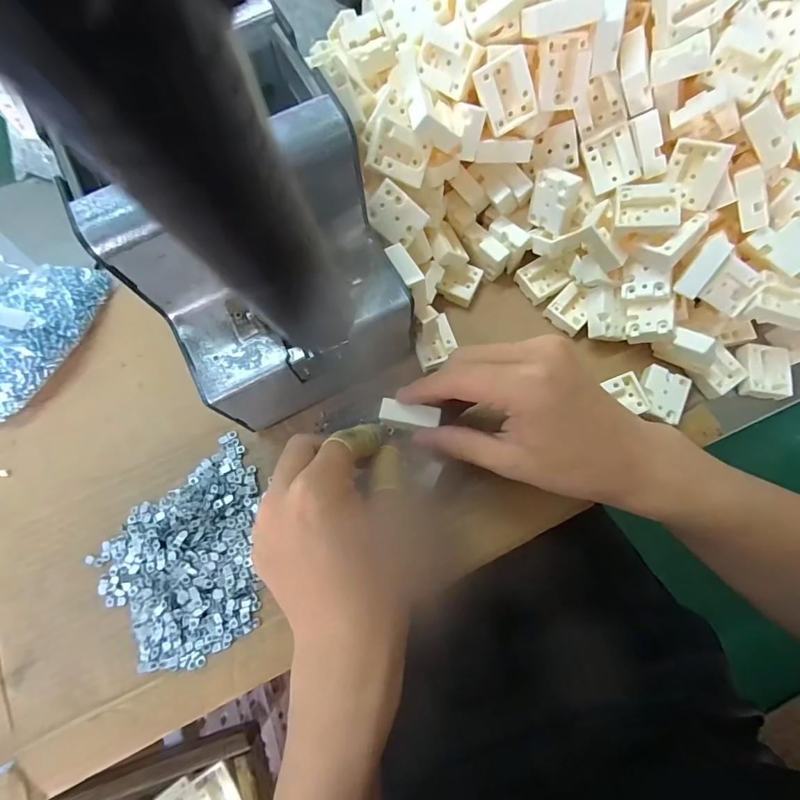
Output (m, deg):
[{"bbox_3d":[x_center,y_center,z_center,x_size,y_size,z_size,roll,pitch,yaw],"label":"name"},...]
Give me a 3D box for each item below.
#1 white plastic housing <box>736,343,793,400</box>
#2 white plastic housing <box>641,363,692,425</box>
[{"bbox_3d":[0.252,-0.020,0.292,0.030,0.010,0.037,11,76,3],"label":"white plastic housing"},{"bbox_3d":[0.178,-0.004,0.286,0.028,0.008,0.036,23,76,8],"label":"white plastic housing"}]

